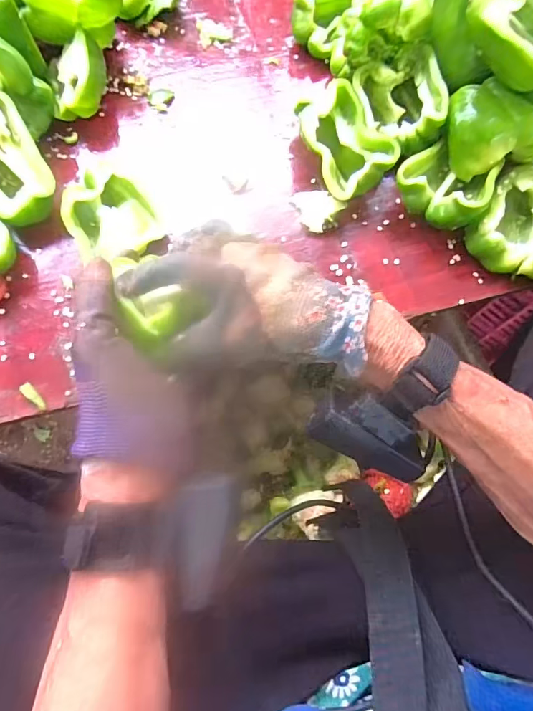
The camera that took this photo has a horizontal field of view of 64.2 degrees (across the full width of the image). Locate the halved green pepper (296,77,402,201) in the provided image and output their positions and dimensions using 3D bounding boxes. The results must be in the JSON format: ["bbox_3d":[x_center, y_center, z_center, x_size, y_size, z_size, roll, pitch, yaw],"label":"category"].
[{"bbox_3d":[0.069,-0.197,0.395,0.064,0.064,0.104,-26,75,-10],"label":"halved green pepper"}]

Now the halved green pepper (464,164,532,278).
[{"bbox_3d":[0.232,-0.117,0.382,0.077,0.053,0.092,32,74,8],"label":"halved green pepper"}]

